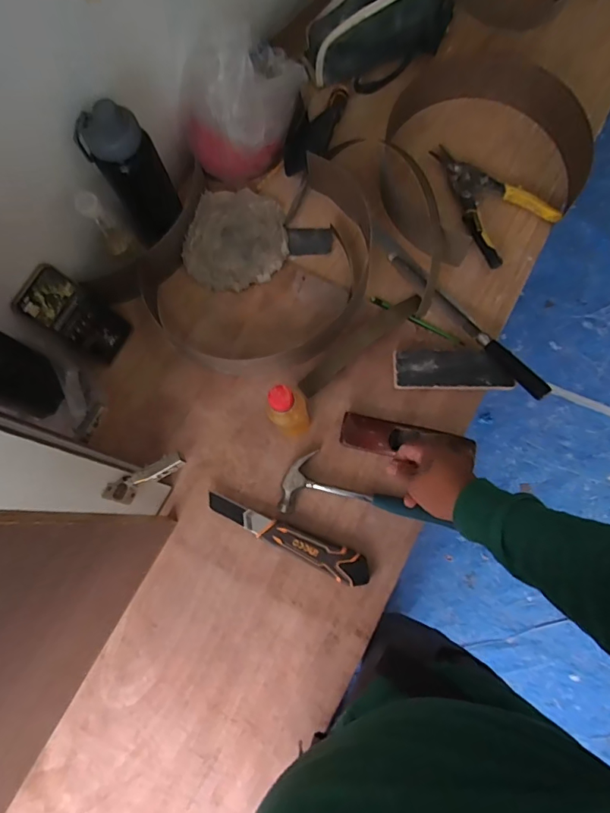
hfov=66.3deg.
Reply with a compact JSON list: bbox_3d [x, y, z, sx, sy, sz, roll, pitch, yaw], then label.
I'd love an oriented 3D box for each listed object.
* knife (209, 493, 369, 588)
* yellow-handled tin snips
[{"bbox_3d":[-0.027,0.192,0.671,0.247,0.026,0.043,21,80,7],"label":"knife"},{"bbox_3d":[0.310,-0.361,0.788,0.137,0.021,0.234,-29,78,-4],"label":"yellow-handled tin snips"}]

